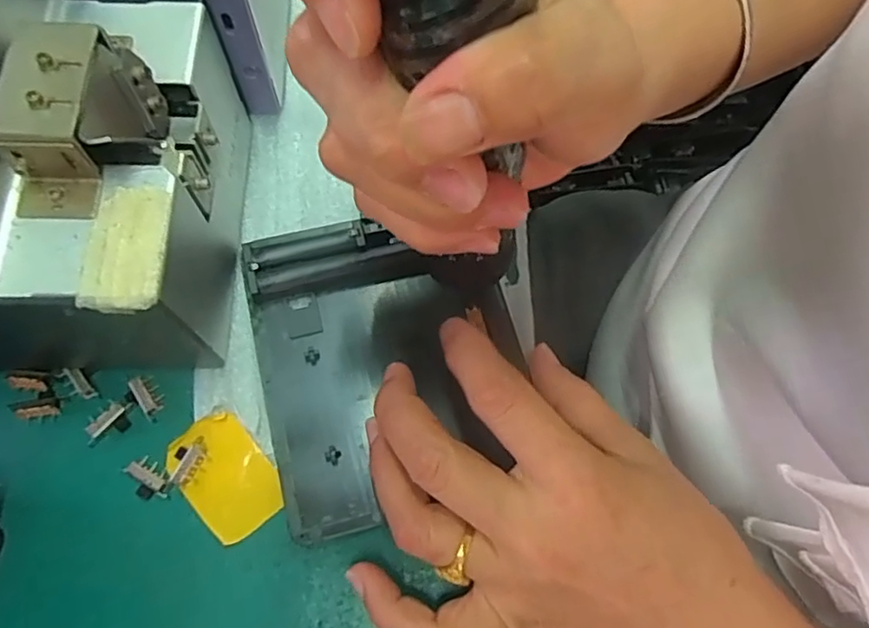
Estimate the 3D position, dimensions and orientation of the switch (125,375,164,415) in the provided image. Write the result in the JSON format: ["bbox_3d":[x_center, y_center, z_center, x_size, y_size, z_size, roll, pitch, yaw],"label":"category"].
[{"bbox_3d":[-0.121,0.034,0.257,0.012,0.005,0.017,-35,74,-14],"label":"switch"}]

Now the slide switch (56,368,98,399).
[{"bbox_3d":[-0.150,0.029,0.257,0.009,0.004,0.017,-39,75,-15],"label":"slide switch"}]

